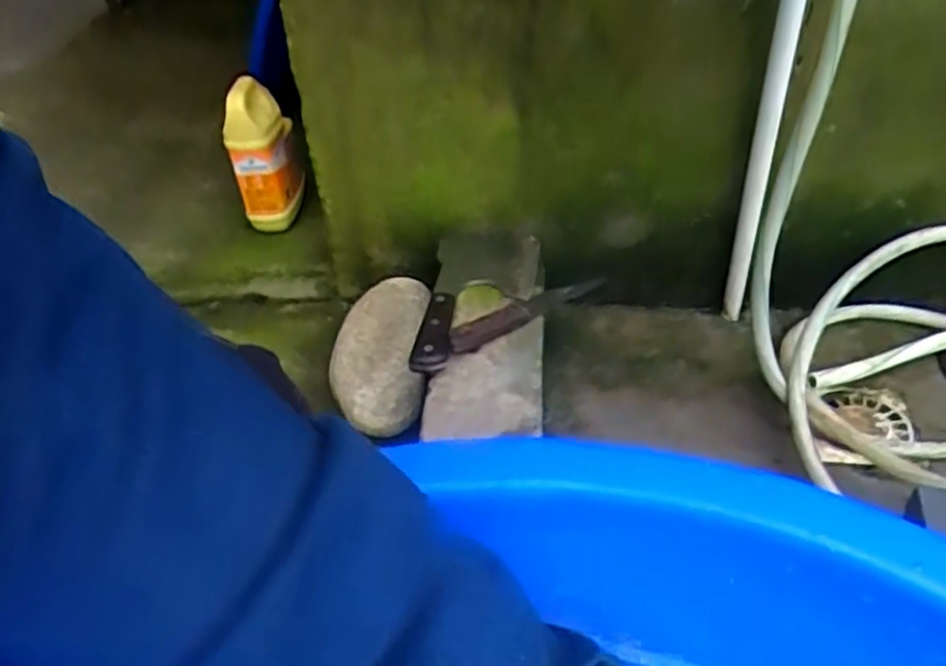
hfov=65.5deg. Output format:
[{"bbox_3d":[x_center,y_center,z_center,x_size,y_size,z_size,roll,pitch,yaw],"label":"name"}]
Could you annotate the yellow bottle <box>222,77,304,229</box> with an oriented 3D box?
[{"bbox_3d":[-0.308,-0.258,1.086,0.094,0.206,0.093,-14,41,-10],"label":"yellow bottle"}]

